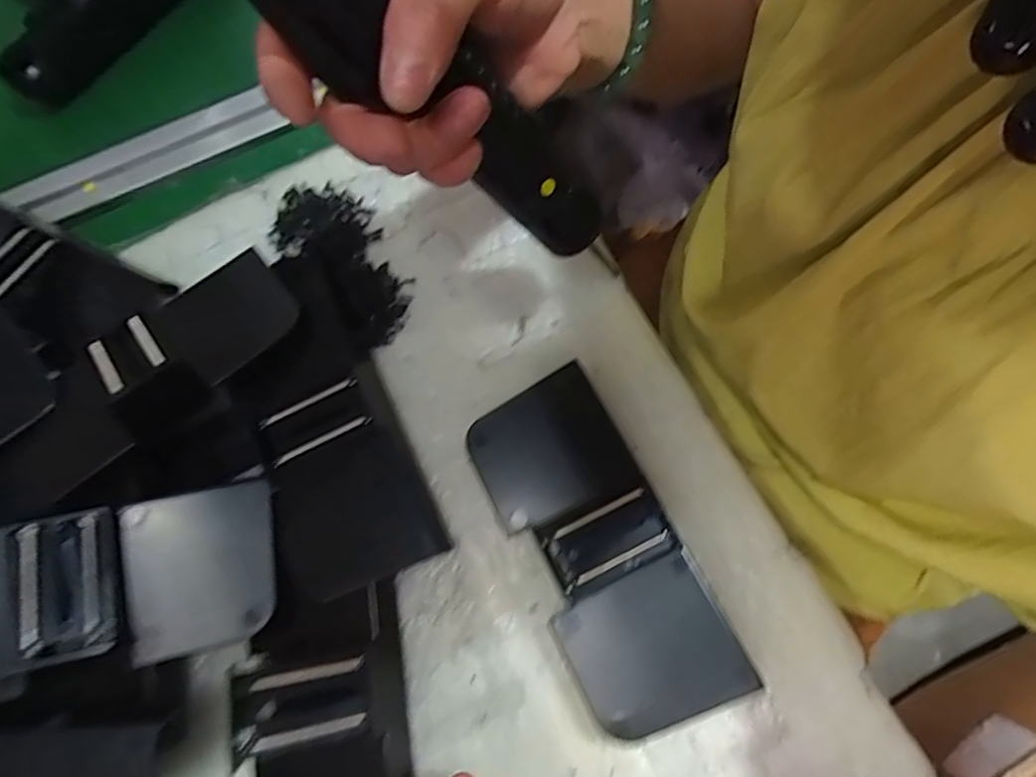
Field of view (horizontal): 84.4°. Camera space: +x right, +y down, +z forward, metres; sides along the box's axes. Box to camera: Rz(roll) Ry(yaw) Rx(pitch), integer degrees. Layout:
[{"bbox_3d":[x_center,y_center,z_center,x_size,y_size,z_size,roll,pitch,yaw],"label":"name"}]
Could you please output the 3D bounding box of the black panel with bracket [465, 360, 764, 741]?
[{"bbox_3d":[0.037,0.072,0.269,0.071,0.027,0.161,-27,73,-5],"label":"black panel with bracket"}]

